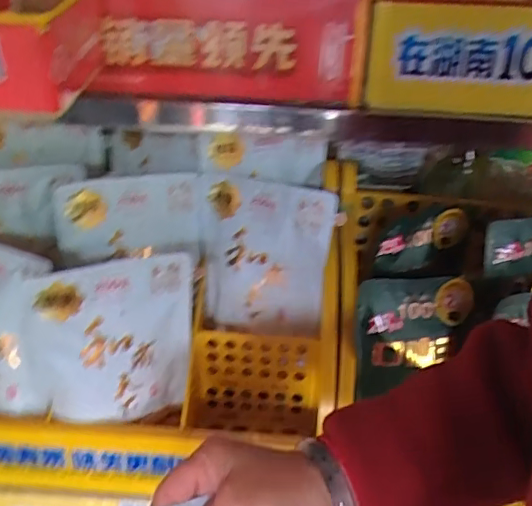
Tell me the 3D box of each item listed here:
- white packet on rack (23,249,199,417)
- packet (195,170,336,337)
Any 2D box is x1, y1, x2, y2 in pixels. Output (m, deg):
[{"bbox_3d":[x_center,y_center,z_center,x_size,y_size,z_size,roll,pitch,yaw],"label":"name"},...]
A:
[{"bbox_3d":[-0.159,0.094,0.613,0.174,0.184,0.035,-10,28,-22],"label":"white packet on rack"},{"bbox_3d":[-0.005,0.008,0.679,0.160,0.188,0.036,10,16,19],"label":"packet"}]

